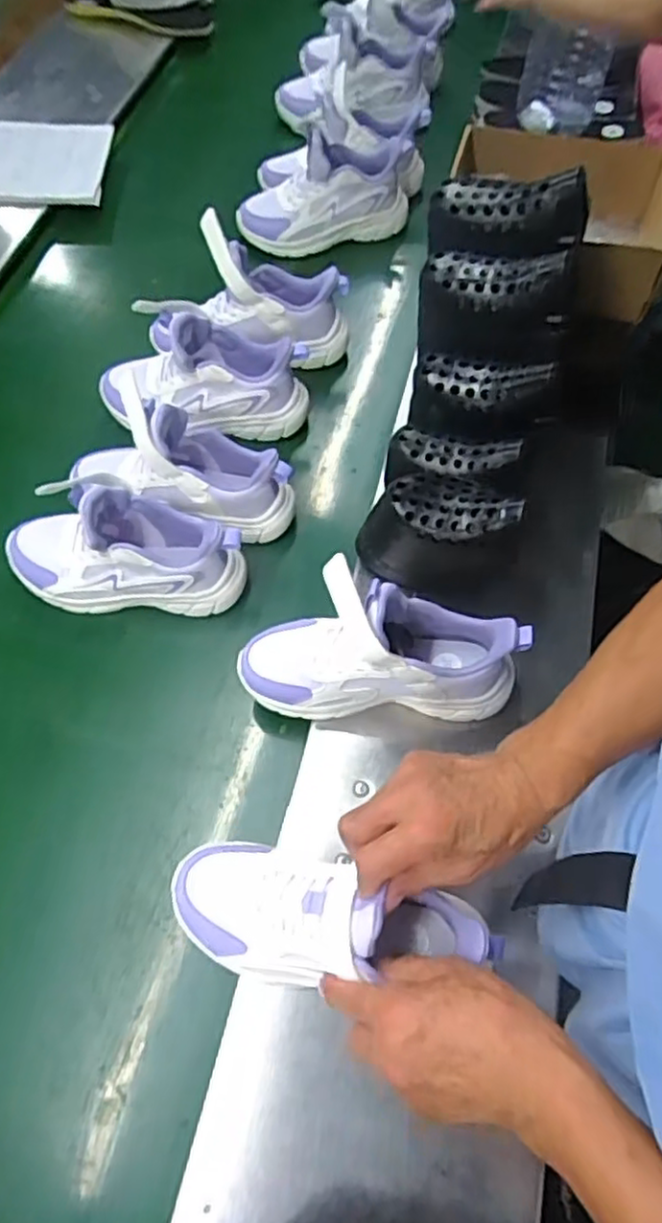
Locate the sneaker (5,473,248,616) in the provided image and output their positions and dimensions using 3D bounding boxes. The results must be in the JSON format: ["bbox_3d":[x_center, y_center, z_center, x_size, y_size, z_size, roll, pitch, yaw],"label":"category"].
[{"bbox_3d":[-0.202,-0.060,0.671,0.235,0.126,0.089,3,60,1],"label":"sneaker"}]

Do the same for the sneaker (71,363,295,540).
[{"bbox_3d":[-0.153,-0.158,0.694,0.228,0.133,0.077,11,61,6],"label":"sneaker"}]

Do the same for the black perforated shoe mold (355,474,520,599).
[{"bbox_3d":[0.092,-0.069,0.628,0.131,0.137,0.071,19,62,10],"label":"black perforated shoe mold"}]

